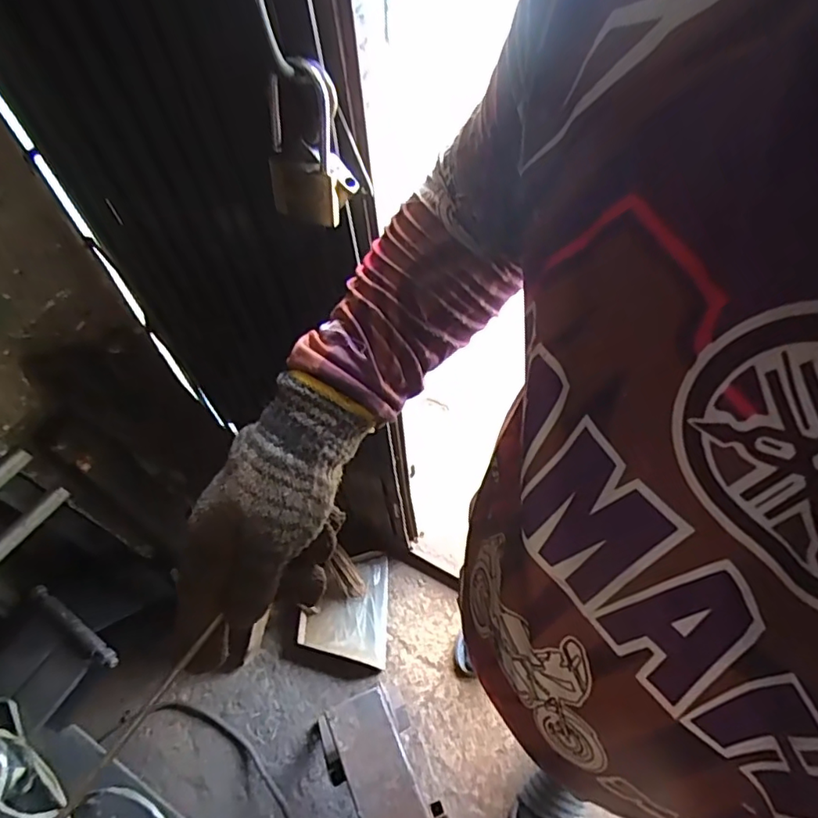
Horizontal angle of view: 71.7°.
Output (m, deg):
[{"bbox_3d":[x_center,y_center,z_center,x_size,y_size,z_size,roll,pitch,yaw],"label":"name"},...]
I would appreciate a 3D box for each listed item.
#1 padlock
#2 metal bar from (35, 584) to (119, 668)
[{"bbox_3d":[-0.081,-0.197,0.422,0.052,0.120,0.027,19,55,14],"label":"padlock"},{"bbox_3d":[-0.535,0.346,0.907,0.200,0.012,0.022,30,64,19],"label":"metal bar"}]

